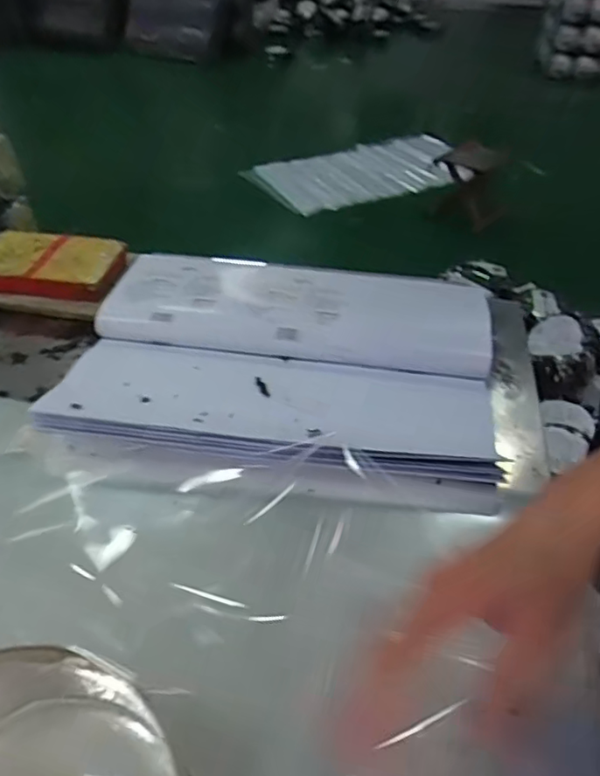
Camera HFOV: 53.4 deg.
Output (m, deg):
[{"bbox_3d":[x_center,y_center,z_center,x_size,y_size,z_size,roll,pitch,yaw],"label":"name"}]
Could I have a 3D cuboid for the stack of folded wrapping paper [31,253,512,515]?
[{"bbox_3d":[0.001,-0.034,0.723,0.515,0.061,0.371,4,43,3],"label":"stack of folded wrapping paper"}]

